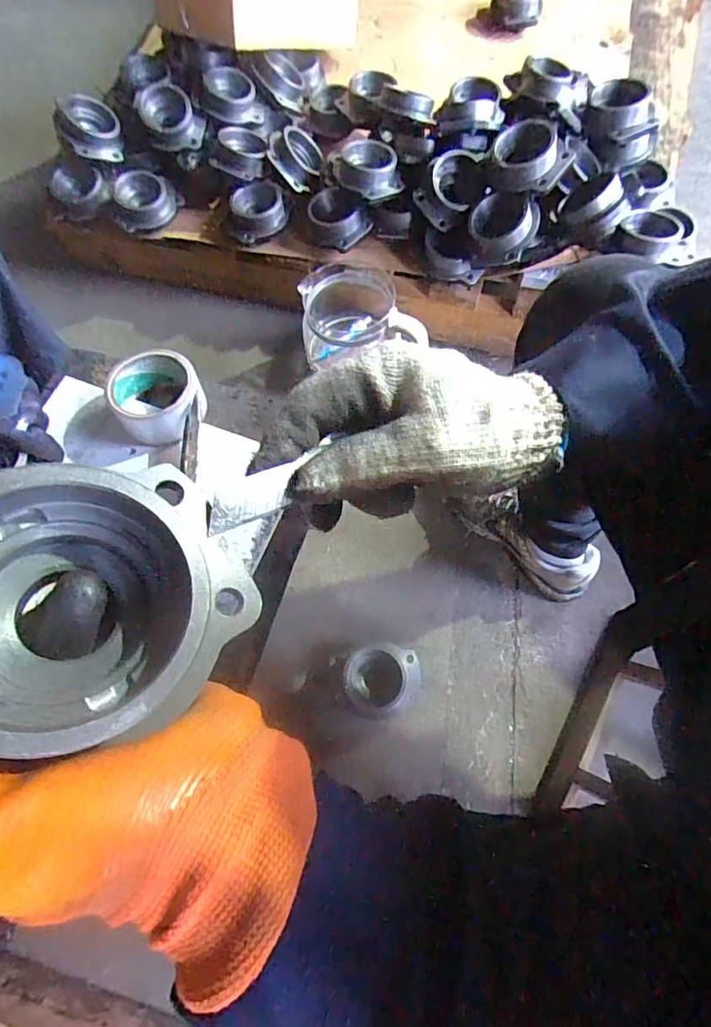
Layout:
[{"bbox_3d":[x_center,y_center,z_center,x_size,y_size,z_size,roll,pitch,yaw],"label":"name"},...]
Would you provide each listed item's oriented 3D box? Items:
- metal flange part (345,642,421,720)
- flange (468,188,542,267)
[{"bbox_3d":[0.035,0.221,0.650,0.100,0.015,0.095,-1,70,2],"label":"metal flange part"},{"bbox_3d":[0.214,-0.411,0.711,0.098,0.027,0.092,3,109,9],"label":"flange"}]

